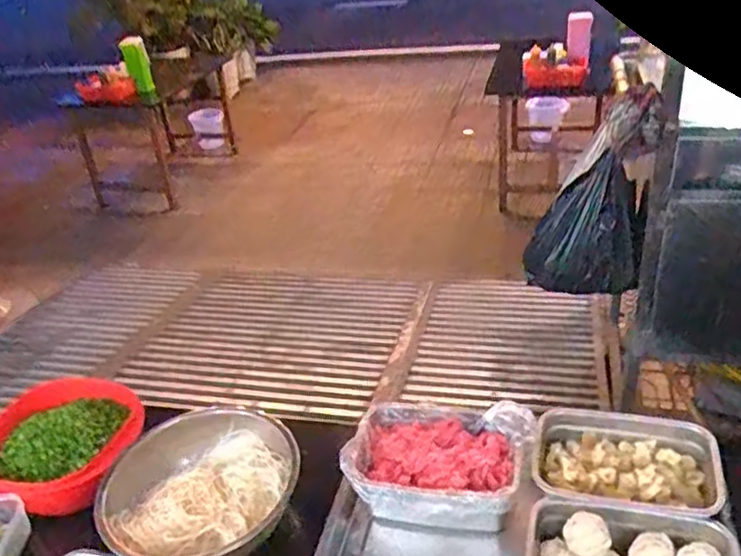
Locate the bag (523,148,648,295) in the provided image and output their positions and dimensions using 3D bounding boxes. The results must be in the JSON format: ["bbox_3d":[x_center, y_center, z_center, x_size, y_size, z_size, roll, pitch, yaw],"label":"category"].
[{"bbox_3d":[0.530,-0.126,1.672,0.266,0.301,0.151,-2,32,8],"label":"bag"}]

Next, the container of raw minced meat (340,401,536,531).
[{"bbox_3d":[0.090,0.241,0.876,0.227,0.082,0.177,6,34,20],"label":"container of raw minced meat"}]

